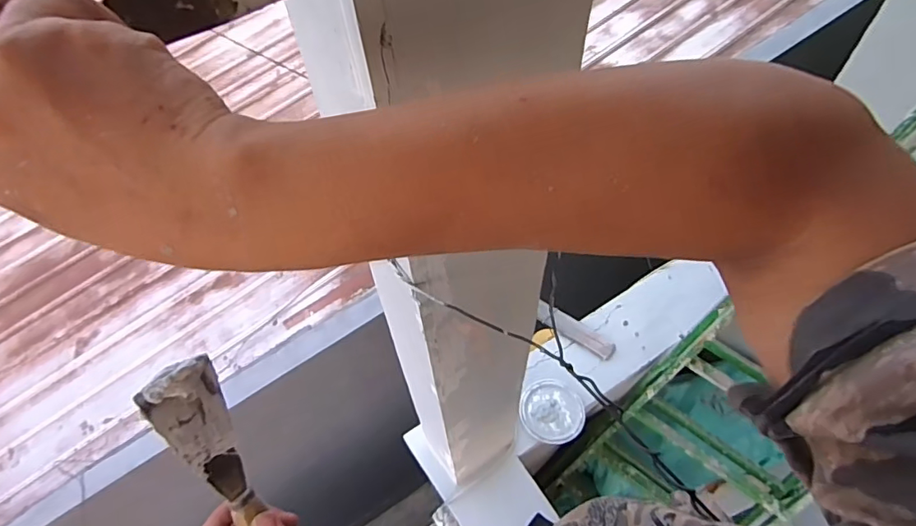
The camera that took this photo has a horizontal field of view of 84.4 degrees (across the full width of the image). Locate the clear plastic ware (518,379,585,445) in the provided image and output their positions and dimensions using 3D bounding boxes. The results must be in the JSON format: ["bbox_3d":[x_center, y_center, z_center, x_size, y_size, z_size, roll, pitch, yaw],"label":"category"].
[{"bbox_3d":[0.264,0.415,1.417,0.173,0.029,0.165,6,57,7],"label":"clear plastic ware"}]

